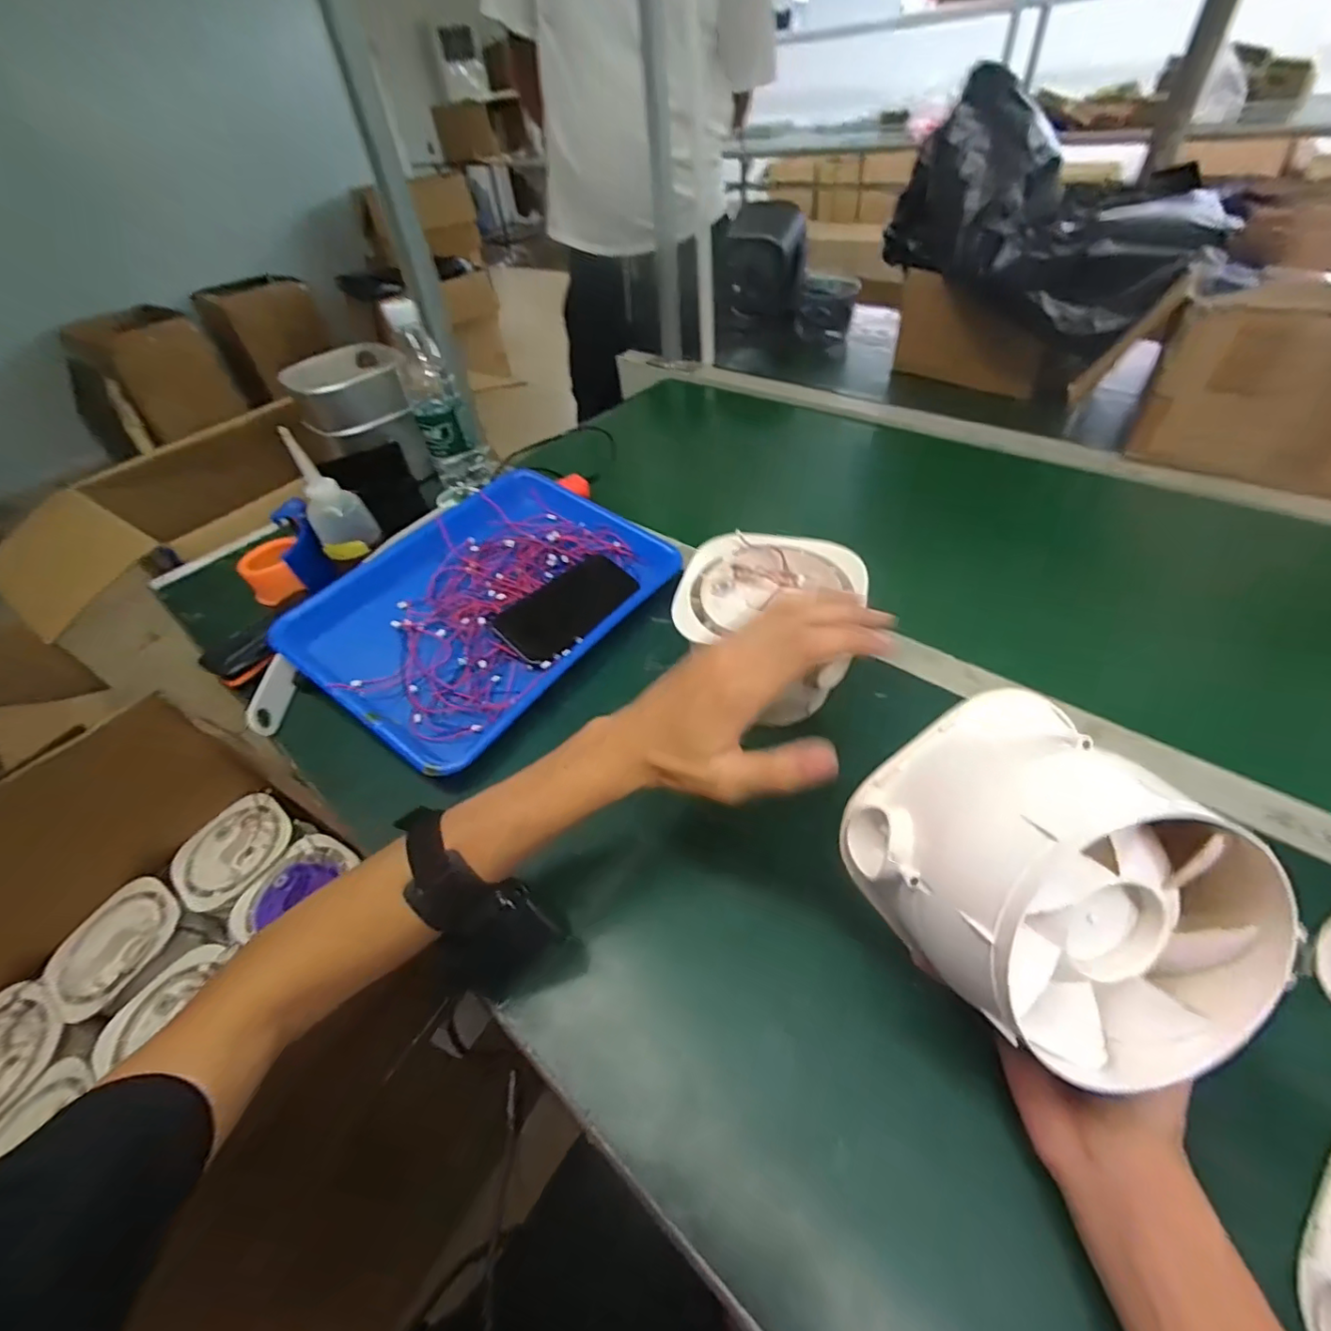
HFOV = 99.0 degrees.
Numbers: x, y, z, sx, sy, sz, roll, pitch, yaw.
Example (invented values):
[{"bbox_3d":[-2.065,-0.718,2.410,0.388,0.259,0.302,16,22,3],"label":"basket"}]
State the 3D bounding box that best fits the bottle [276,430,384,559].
[{"bbox_3d":[-0.361,-0.181,0.608,0.061,0.118,0.046,-30,50,-20],"label":"bottle"}]

